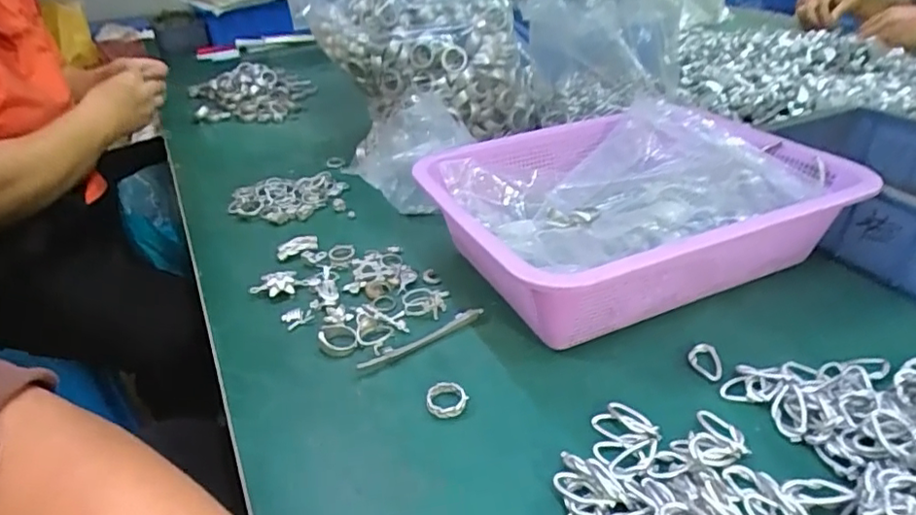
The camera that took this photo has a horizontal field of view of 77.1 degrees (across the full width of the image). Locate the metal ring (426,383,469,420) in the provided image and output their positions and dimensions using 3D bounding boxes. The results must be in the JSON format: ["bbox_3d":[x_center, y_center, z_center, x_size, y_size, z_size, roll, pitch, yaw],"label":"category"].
[{"bbox_3d":[-0.007,0.087,0.353,0.023,0.010,0.023,-3,31,2],"label":"metal ring"}]

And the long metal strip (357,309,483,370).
[{"bbox_3d":[-0.025,0.056,0.403,0.097,0.006,0.011,-22,35,-27],"label":"long metal strip"}]

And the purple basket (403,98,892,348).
[{"bbox_3d":[0.133,-0.039,0.463,0.292,0.092,0.225,-16,33,-19],"label":"purple basket"}]

